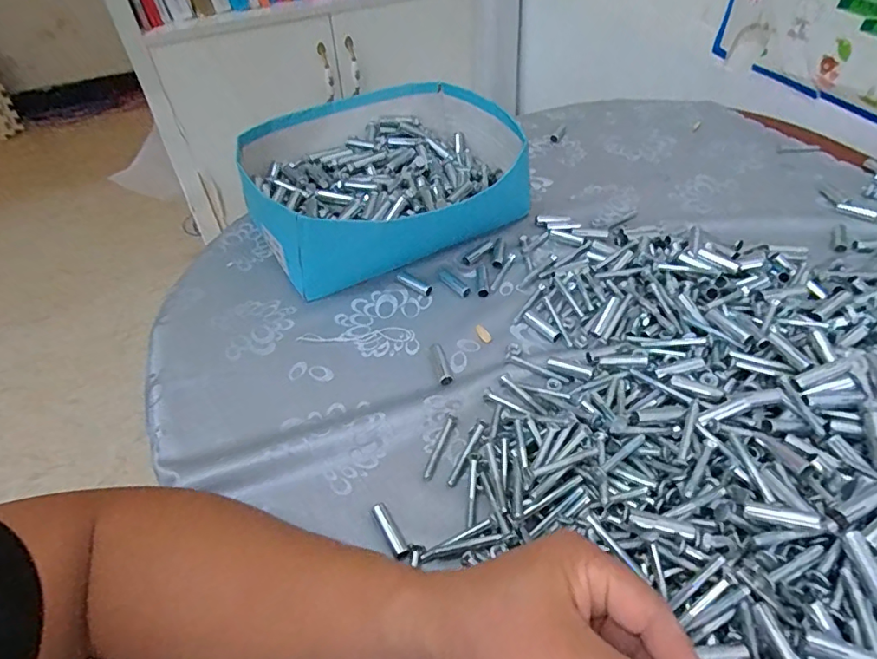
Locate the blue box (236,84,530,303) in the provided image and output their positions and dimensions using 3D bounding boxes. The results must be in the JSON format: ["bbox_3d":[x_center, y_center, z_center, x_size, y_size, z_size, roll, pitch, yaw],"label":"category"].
[{"bbox_3d":[-0.049,-0.171,0.592,0.314,0.089,0.257,-22,49,-17],"label":"blue box"}]

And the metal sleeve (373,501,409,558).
[{"bbox_3d":[-0.033,0.138,0.357,0.011,0.009,0.040,-25,63,-19],"label":"metal sleeve"}]

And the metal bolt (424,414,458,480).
[{"bbox_3d":[0.002,0.089,0.401,0.007,0.004,0.057,15,49,17],"label":"metal bolt"}]

